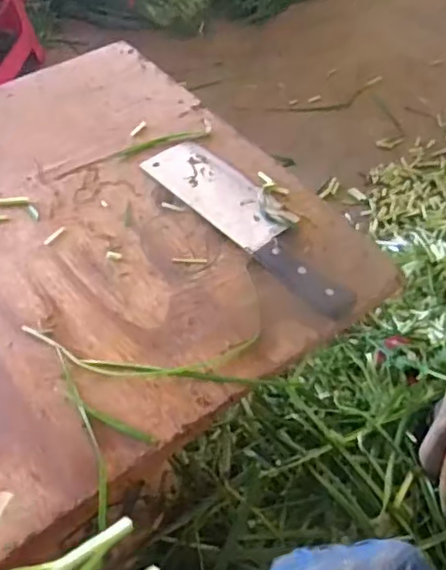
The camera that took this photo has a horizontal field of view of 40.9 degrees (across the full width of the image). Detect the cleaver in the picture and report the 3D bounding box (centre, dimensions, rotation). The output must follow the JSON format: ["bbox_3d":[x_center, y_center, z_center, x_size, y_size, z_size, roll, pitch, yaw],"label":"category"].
[{"bbox_3d":[0.028,-0.069,0.571,0.070,0.015,0.267,-35,60,-21],"label":"cleaver"}]

